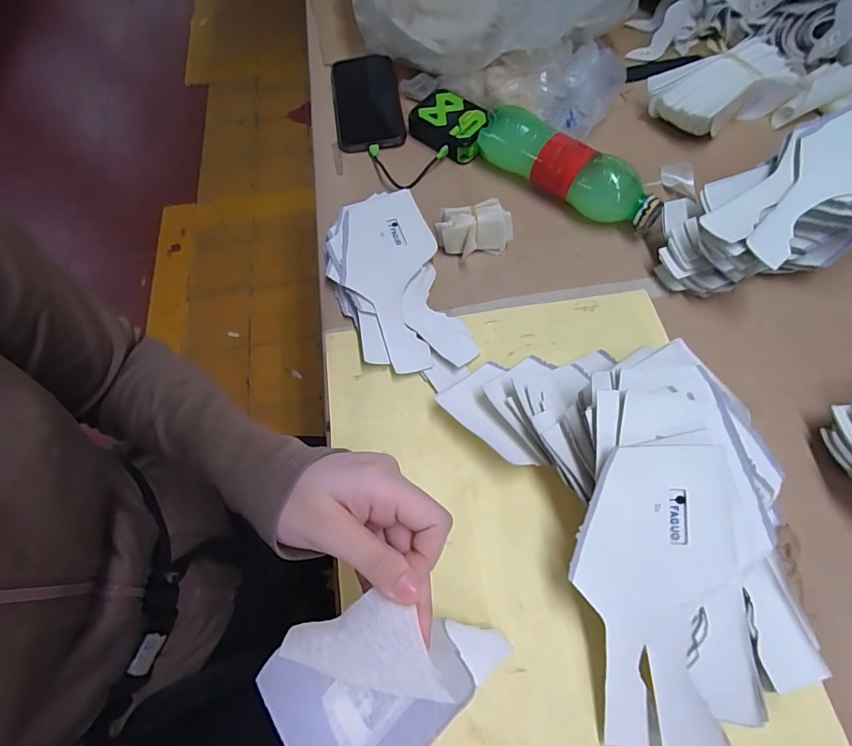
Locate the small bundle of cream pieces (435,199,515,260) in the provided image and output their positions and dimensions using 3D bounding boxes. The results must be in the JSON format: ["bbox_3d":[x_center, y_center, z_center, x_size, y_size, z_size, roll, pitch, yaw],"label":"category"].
[{"bbox_3d":[0.049,-0.145,0.459,0.076,0.040,0.046,-4,64,1],"label":"small bundle of cream pieces"}]

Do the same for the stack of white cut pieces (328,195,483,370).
[{"bbox_3d":[-0.036,-0.091,0.441,0.105,0.028,0.201,-18,65,-6],"label":"stack of white cut pieces"}]

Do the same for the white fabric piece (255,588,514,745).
[{"bbox_3d":[-0.026,0.142,0.207,0.080,0.014,0.072,-34,68,-13],"label":"white fabric piece"}]

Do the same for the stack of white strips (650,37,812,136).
[{"bbox_3d":[0.350,-0.332,0.522,0.174,0.062,0.087,-25,66,-9],"label":"stack of white strips"}]

